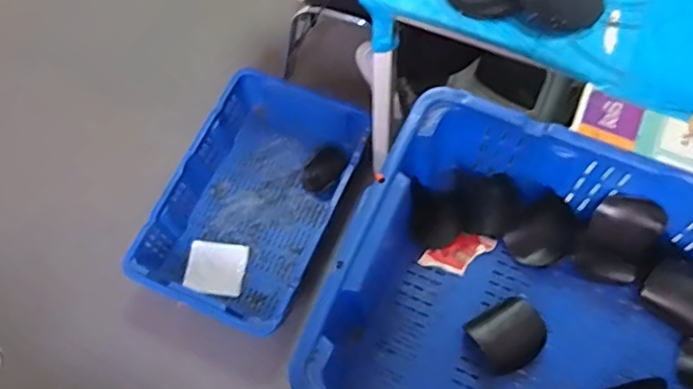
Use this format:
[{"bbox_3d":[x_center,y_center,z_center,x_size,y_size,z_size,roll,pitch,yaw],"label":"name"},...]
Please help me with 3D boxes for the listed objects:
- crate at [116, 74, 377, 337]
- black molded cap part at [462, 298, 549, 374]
[{"bbox_3d":[-0.245,0.013,1.684,0.426,0.185,0.693,23,69,10],"label":"crate"},{"bbox_3d":[0.215,0.187,0.786,0.091,0.041,0.085,-28,69,-10],"label":"black molded cap part"}]

